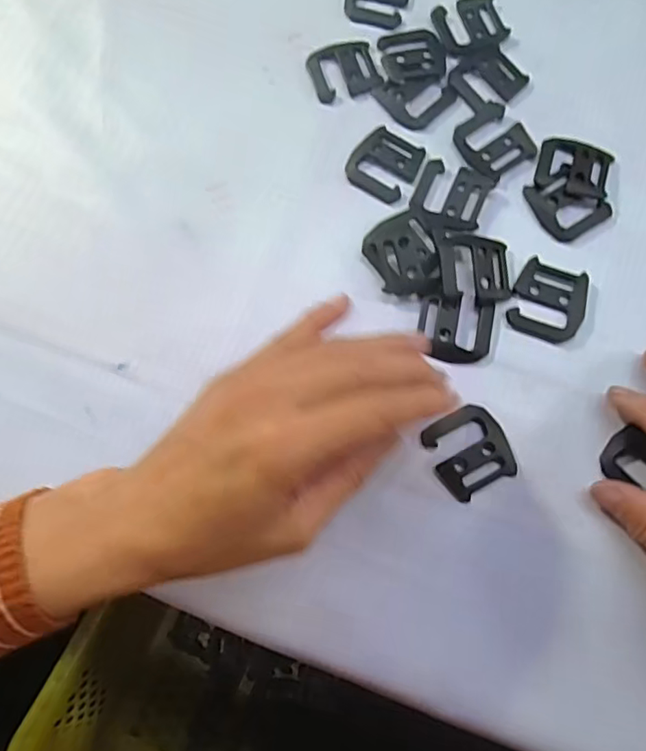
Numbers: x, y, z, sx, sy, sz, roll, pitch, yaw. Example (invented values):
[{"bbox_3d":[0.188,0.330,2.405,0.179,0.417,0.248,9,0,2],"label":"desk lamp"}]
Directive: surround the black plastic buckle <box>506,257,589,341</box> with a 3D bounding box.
[{"bbox_3d":[0.116,-0.038,0.276,0.036,0.004,0.038,20,77,7],"label":"black plastic buckle"}]

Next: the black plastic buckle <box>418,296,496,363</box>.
[{"bbox_3d":[0.067,-0.023,0.273,0.037,0.004,0.033,10,77,4],"label":"black plastic buckle"}]

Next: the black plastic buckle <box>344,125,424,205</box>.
[{"bbox_3d":[0.034,-0.117,0.299,0.037,0.004,0.038,36,80,10],"label":"black plastic buckle"}]

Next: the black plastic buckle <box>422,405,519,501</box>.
[{"bbox_3d":[0.070,0.036,0.259,0.037,0.004,0.038,-28,77,-5],"label":"black plastic buckle"}]

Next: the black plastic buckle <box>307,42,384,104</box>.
[{"bbox_3d":[0.012,-0.177,0.314,0.038,0.004,0.036,-17,76,-2],"label":"black plastic buckle"}]

